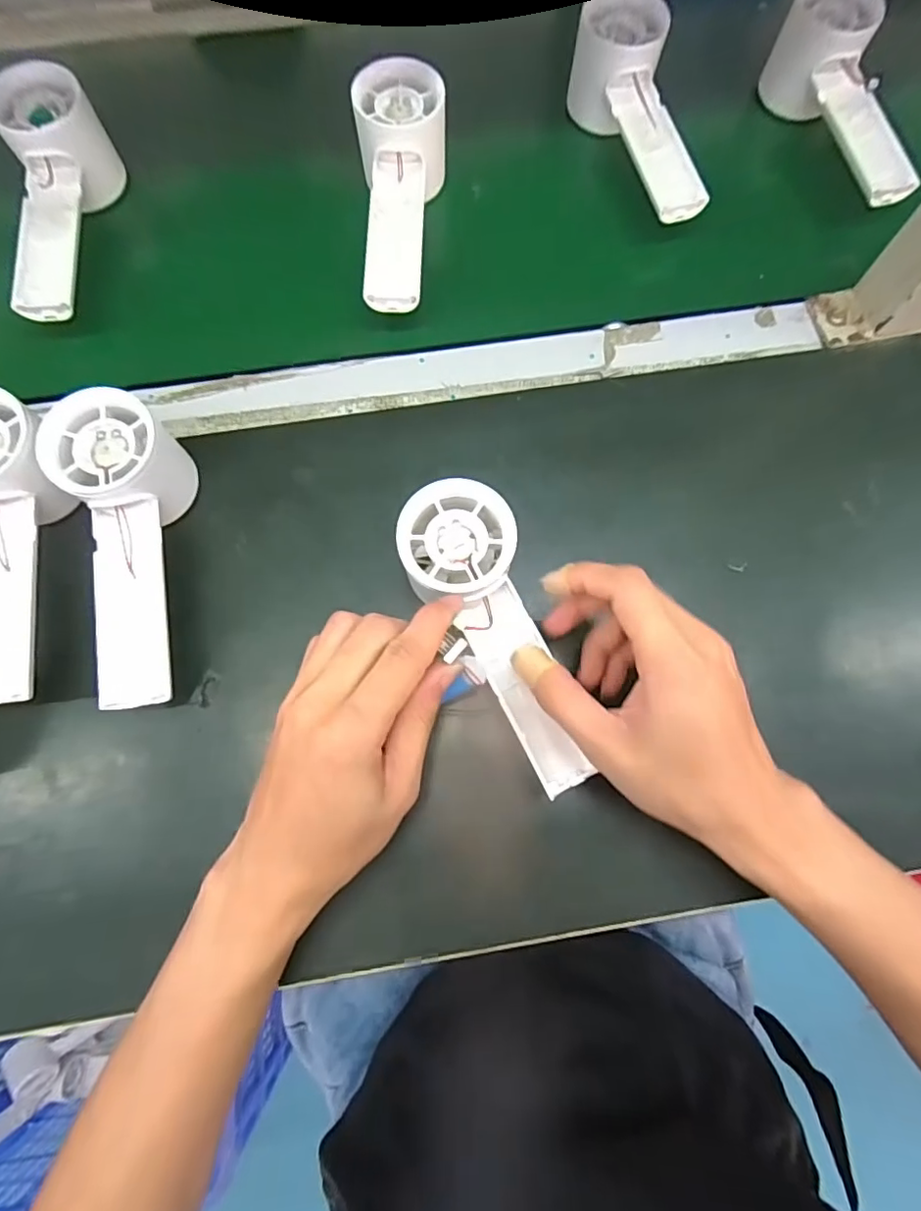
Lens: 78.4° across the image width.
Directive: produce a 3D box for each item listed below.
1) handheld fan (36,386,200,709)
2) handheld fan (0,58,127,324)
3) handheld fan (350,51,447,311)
[{"bbox_3d":[-0.178,-0.026,0.297,0.054,0.058,0.157,-4,75,-1],"label":"handheld fan"},{"bbox_3d":[-0.254,-0.250,0.352,0.054,0.053,0.156,-7,75,-2],"label":"handheld fan"},{"bbox_3d":[-0.036,-0.259,0.362,0.056,0.058,0.154,-2,75,0],"label":"handheld fan"}]

